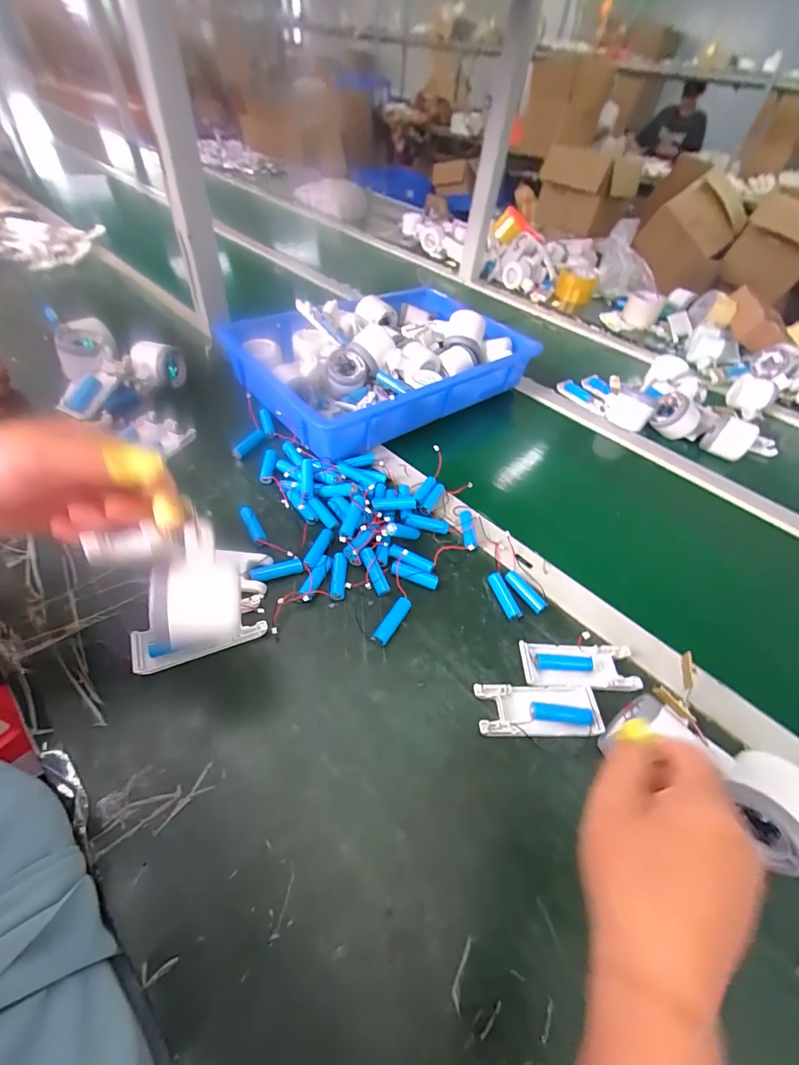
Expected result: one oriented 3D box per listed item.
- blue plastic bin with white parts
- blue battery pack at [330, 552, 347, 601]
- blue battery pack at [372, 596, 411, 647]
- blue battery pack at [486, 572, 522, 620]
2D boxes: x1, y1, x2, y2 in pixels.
[{"bbox_3d":[-0.034,-0.290,0.646,0.406,0.092,0.341,-29,59,-28],"label":"blue plastic bin with white parts"},{"bbox_3d":[-0.062,0.044,0.411,0.014,0.014,0.047,3,49,-5],"label":"blue battery pack"},{"bbox_3d":[-0.007,0.085,0.387,0.012,0.017,0.051,30,52,17],"label":"blue battery pack"},{"bbox_3d":[0.107,0.065,0.419,0.017,0.016,0.049,-13,52,-17],"label":"blue battery pack"}]

